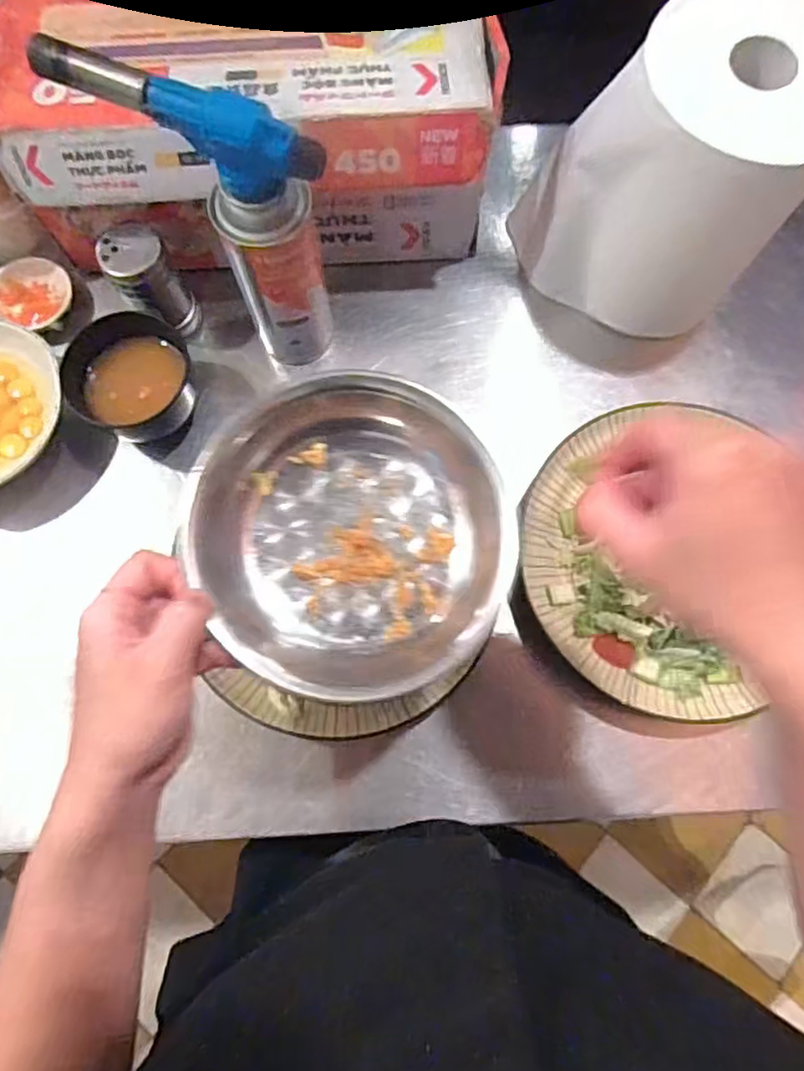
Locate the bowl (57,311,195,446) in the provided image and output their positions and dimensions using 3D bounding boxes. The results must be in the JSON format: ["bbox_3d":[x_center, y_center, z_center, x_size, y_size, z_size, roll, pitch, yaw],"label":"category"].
[{"bbox_3d":[-0.217,-0.128,0.530,0.090,0.052,0.089,0,76,0],"label":"bowl"}]

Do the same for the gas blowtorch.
[{"bbox_3d":[-0.128,-0.222,0.470,0.158,0.225,0.062,33,79,7],"label":"gas blowtorch"}]

